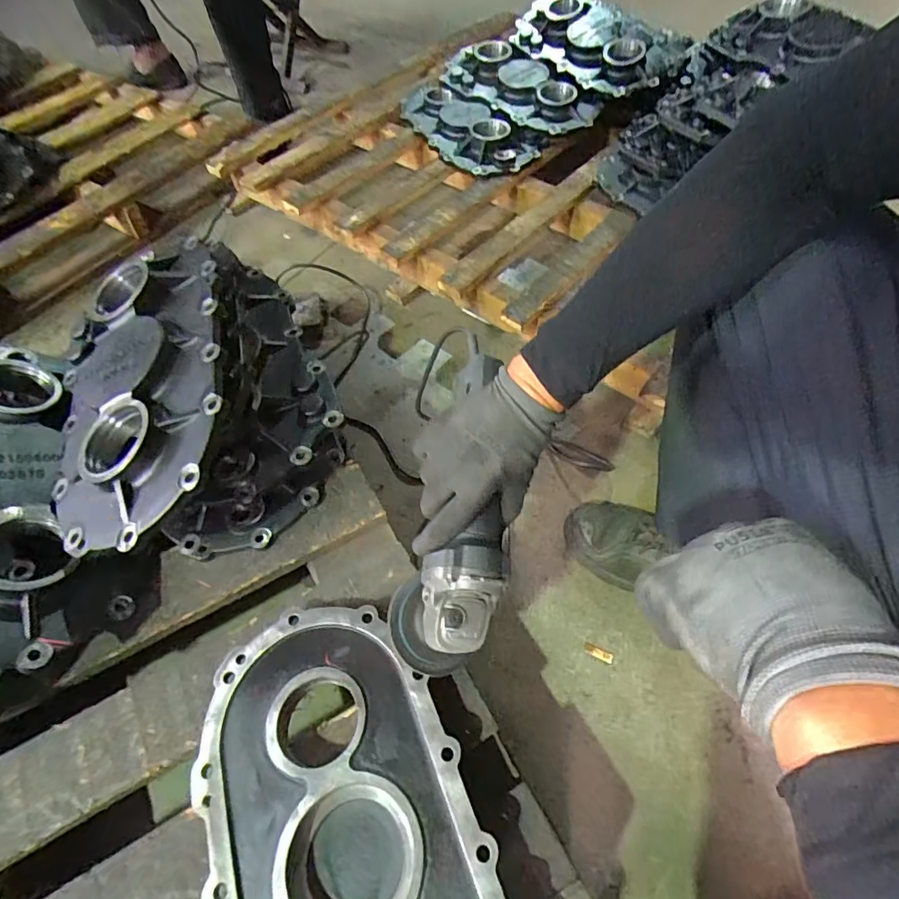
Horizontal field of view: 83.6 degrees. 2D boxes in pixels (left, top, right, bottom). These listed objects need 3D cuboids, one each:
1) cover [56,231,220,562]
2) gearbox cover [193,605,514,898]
[{"bbox_3d":[-0.333,-0.073,0.545,0.225,0.065,0.377,-22,63,4],"label":"cover"},{"bbox_3d":[-0.079,0.329,0.399,0.218,0.037,0.398,-16,58,-10],"label":"gearbox cover"}]

